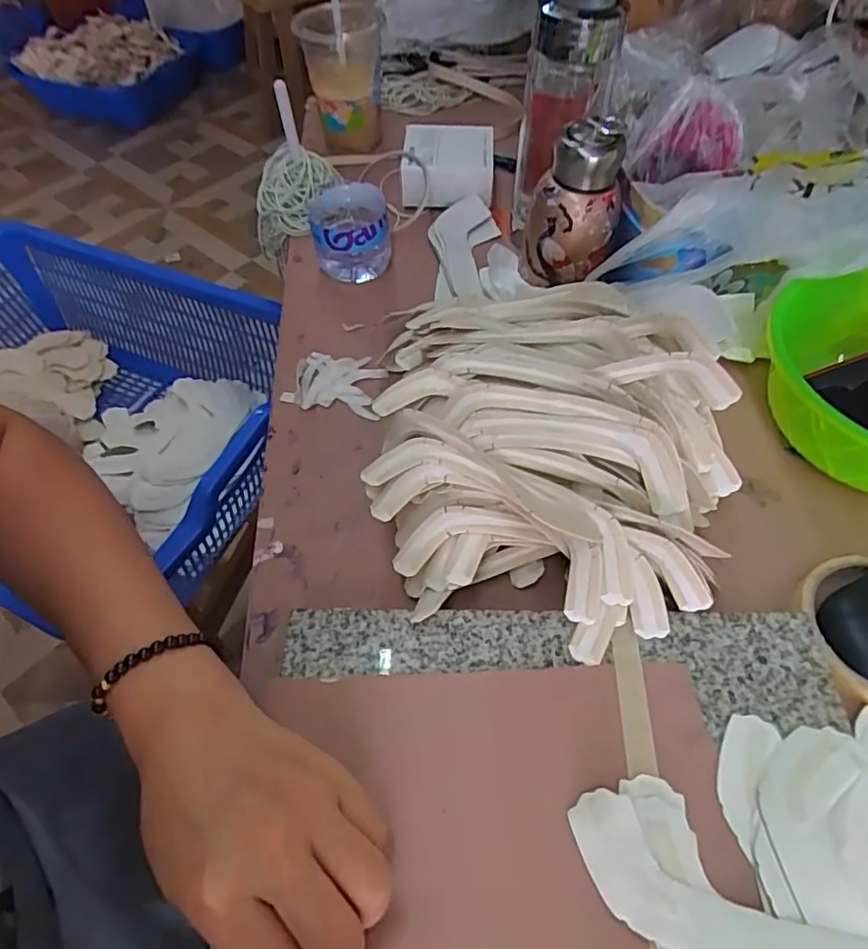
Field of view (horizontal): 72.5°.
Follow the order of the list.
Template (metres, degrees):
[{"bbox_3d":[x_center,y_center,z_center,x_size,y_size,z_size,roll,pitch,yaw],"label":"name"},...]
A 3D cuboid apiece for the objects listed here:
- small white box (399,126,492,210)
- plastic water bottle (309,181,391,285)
[{"bbox_3d":[0.014,-0.322,0.615,0.092,0.041,0.097,2,55,2],"label":"small white box"},{"bbox_3d":[-0.077,-0.223,0.548,0.070,0.060,0.083,-5,55,-3],"label":"plastic water bottle"}]

